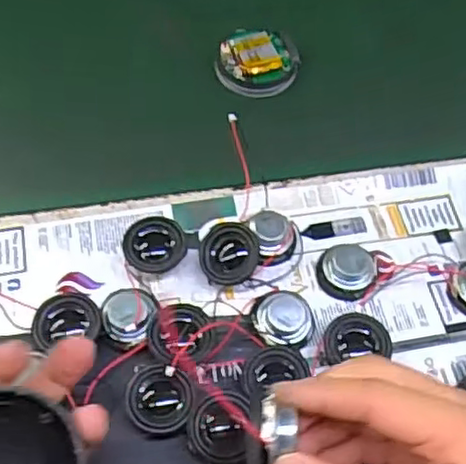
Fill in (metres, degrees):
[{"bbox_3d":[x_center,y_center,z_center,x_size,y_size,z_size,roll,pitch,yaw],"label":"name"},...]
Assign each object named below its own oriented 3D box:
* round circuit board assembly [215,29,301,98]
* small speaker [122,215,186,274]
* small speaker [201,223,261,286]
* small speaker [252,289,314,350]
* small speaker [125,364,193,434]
[{"bbox_3d":[0.019,-0.125,0.485,0.059,0.019,0.049,6,58,0],"label":"round circuit board assembly"},{"bbox_3d":[-0.046,0.008,0.386,0.035,0.013,0.031,-12,92,-7],"label":"small speaker"},{"bbox_3d":[-0.002,0.013,0.381,0.034,0.012,0.034,-1,87,12],"label":"small speaker"},{"bbox_3d":[0.029,0.048,0.368,0.035,0.017,0.034,1,59,-2],"label":"small speaker"},{"bbox_3d":[-0.038,0.087,0.339,0.032,0.011,0.031,1,59,-2],"label":"small speaker"}]

